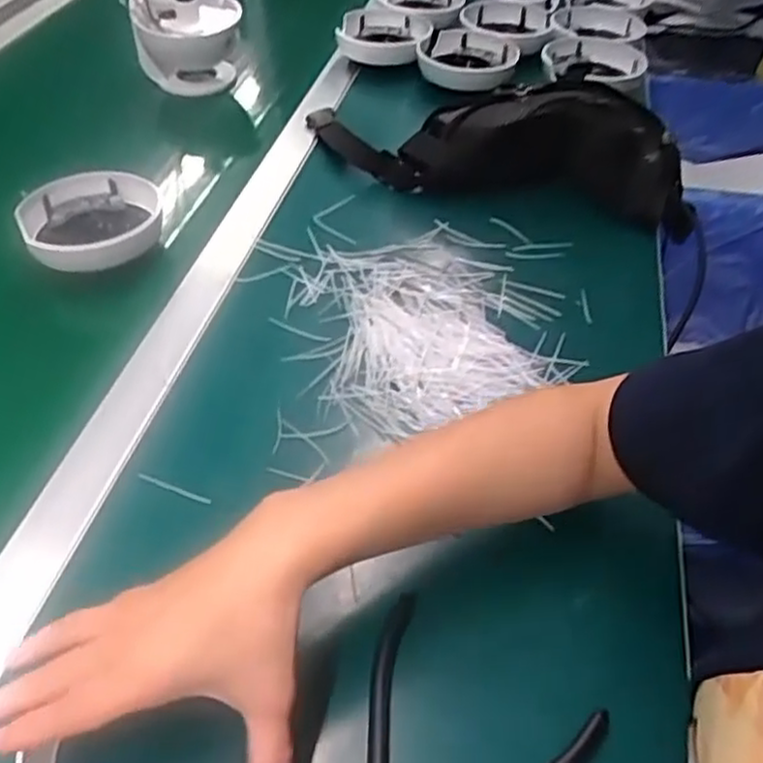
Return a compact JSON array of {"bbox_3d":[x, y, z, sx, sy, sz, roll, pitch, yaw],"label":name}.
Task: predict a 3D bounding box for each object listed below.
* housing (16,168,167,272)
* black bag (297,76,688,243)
[{"bbox_3d":[-0.250,-0.132,0.637,0.112,0.037,0.111,-5,46,-8],"label":"housing"},{"bbox_3d":[0.111,-0.243,0.726,0.387,0.097,0.118,14,47,11],"label":"black bag"}]

